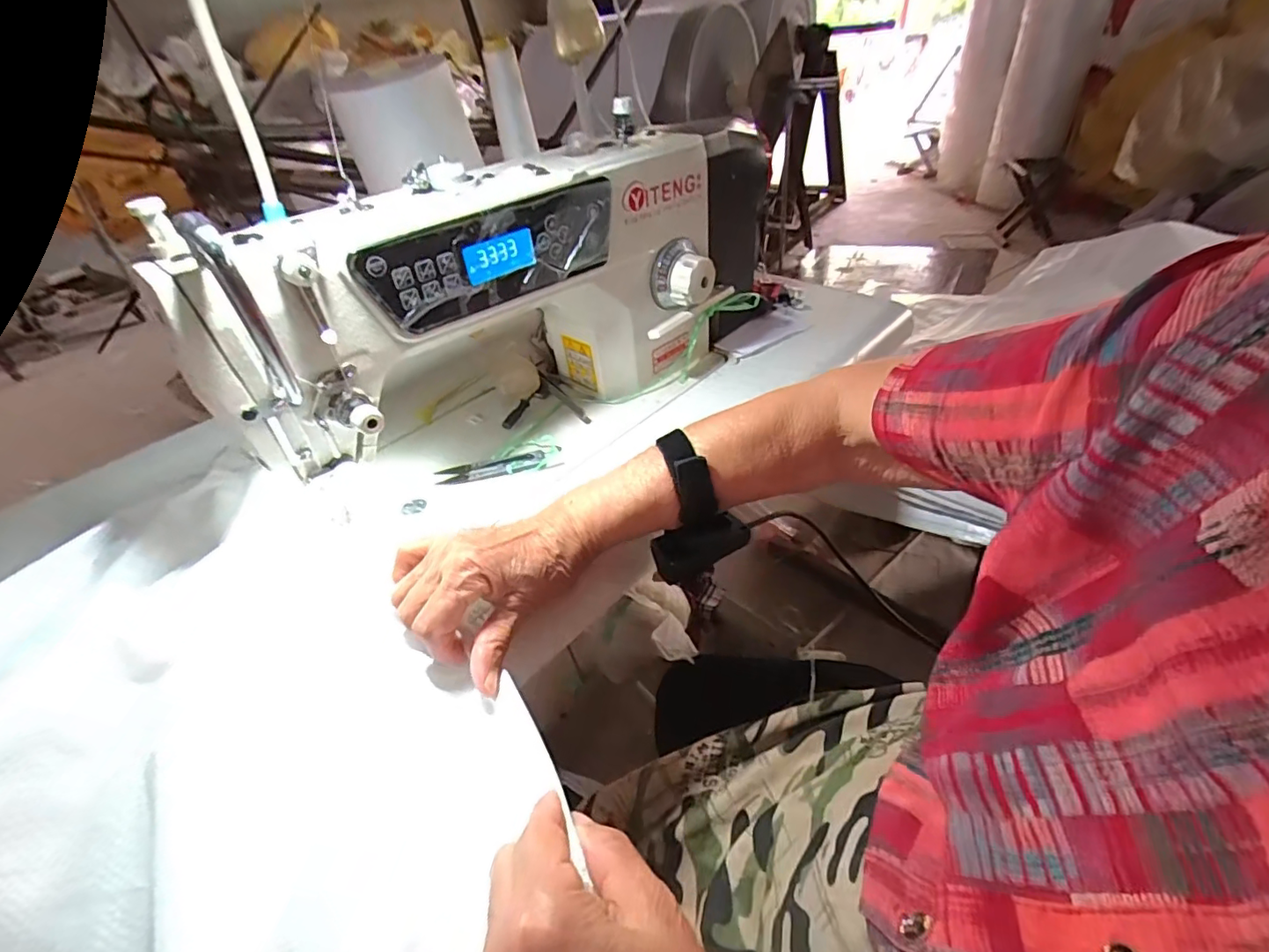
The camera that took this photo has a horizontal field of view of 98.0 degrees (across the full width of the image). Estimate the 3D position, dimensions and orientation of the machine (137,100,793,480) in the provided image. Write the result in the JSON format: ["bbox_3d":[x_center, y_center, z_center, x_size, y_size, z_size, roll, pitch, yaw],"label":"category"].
[{"bbox_3d":[-0.086,-0.157,0.481,0.486,0.215,0.163,-33,46,-27],"label":"machine"}]

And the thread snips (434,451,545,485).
[{"bbox_3d":[-0.127,-0.008,0.484,0.094,0.008,0.025,-7,40,1],"label":"thread snips"}]

